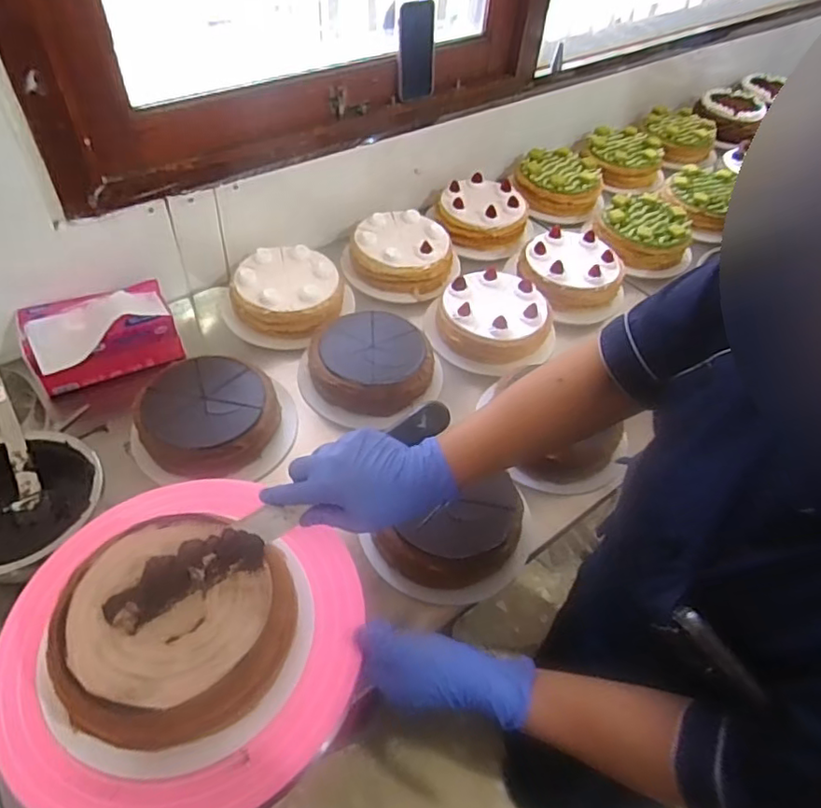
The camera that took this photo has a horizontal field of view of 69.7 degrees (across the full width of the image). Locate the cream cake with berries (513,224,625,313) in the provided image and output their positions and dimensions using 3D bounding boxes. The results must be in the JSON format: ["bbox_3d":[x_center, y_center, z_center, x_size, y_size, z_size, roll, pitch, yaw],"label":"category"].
[{"bbox_3d":[0.277,-0.239,1.025,0.165,0.055,0.178,3,50,-3],"label":"cream cake with berries"}]

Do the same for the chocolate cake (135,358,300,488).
[{"bbox_3d":[-0.257,0.020,0.772,0.192,0.066,0.180,10,50,3],"label":"chocolate cake"}]

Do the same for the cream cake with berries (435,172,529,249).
[{"bbox_3d":[0.139,-0.378,1.148,0.179,0.065,0.207,12,50,4],"label":"cream cake with berries"}]

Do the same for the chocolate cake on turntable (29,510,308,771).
[{"bbox_3d":[-0.177,0.178,0.461,0.180,0.072,0.177,3,50,-3],"label":"chocolate cake on turntable"}]

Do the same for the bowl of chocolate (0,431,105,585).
[{"bbox_3d":[-0.425,0.114,0.642,0.159,0.069,0.171,3,50,-3],"label":"bowl of chocolate"}]

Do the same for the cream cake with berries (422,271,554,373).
[{"bbox_3d":[0.133,-0.132,0.939,0.175,0.068,0.191,3,50,-3],"label":"cream cake with berries"}]

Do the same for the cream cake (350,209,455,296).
[{"bbox_3d":[-0.019,-0.262,1.051,0.160,0.083,0.163,3,50,-3],"label":"cream cake"}]

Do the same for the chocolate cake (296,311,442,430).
[{"bbox_3d":[-0.060,-0.058,0.879,0.190,0.073,0.178,3,50,-3],"label":"chocolate cake"}]

